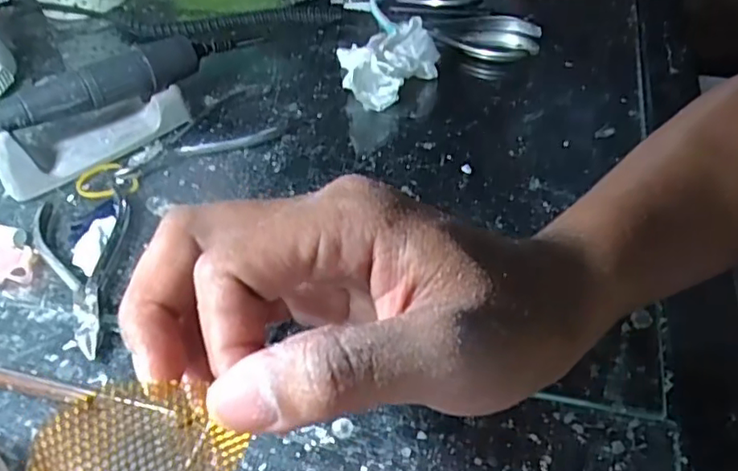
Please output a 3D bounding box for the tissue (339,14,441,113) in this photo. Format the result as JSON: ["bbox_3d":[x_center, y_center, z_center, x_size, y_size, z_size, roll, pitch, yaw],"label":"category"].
[{"bbox_3d":[0.013,-0.117,0.419,0.068,0.034,0.044,-18,48,-12],"label":"tissue"}]

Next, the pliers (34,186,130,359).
[{"bbox_3d":[-0.151,0.014,0.328,0.050,0.010,0.126,-18,48,-12],"label":"pliers"}]

